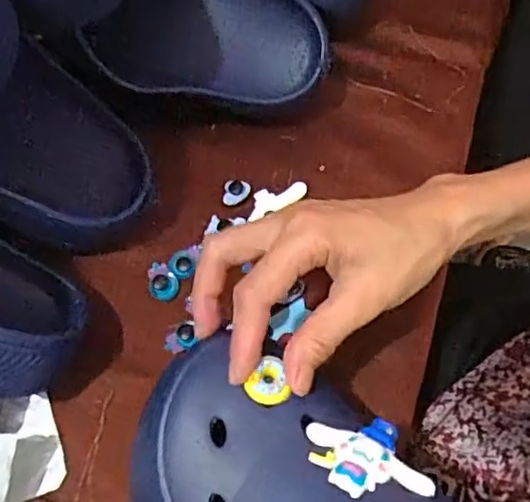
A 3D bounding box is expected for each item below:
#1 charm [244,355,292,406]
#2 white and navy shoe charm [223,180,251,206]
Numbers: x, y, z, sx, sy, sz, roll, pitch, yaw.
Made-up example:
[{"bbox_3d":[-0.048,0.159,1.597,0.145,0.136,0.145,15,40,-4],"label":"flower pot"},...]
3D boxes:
[{"bbox_3d":[0.003,0.064,0.302,0.020,0.006,0.023,33,71,13],"label":"charm"},{"bbox_3d":[-0.020,-0.039,0.431,0.018,0.007,0.017,6,67,3],"label":"white and navy shoe charm"}]

